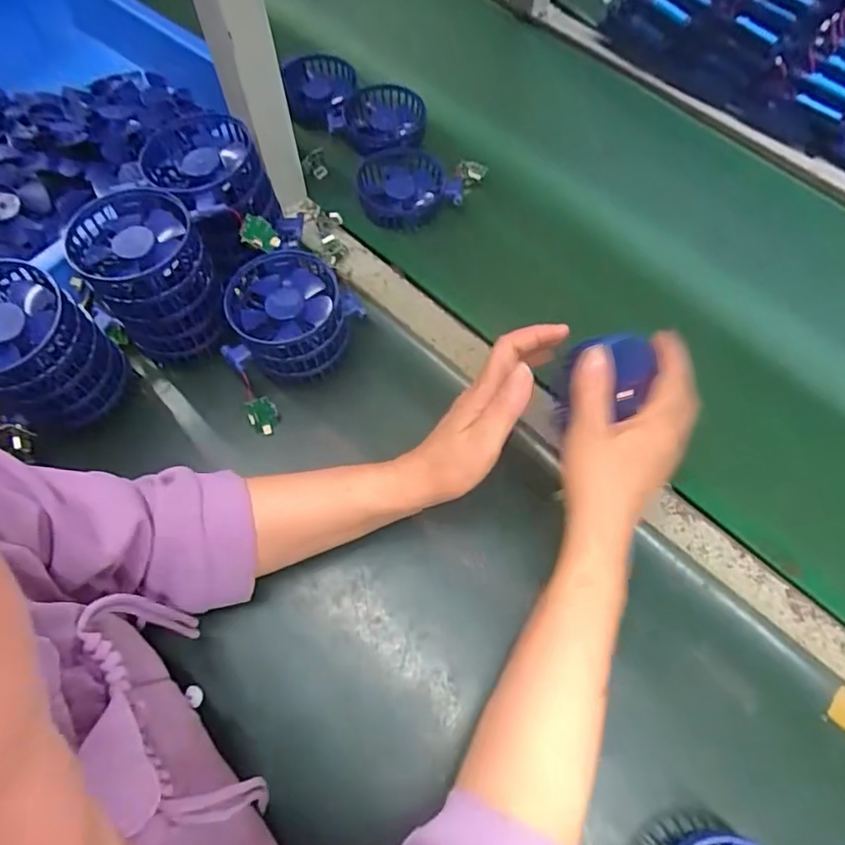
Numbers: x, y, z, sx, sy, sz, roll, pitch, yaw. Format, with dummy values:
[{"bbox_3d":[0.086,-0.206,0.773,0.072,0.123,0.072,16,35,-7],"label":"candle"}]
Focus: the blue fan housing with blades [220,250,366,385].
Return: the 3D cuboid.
[{"bbox_3d":[-0.110,-0.087,0.502,0.104,0.070,0.091,-1,64,-1],"label":"blue fan housing with blades"}]

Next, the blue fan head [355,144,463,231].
[{"bbox_3d":[-0.014,-0.249,0.628,0.104,0.042,0.082,-6,64,-4],"label":"blue fan head"}]

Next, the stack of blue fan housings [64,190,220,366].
[{"bbox_3d":[-0.224,-0.118,0.492,0.090,0.109,0.094,-35,70,-16],"label":"stack of blue fan housings"}]

